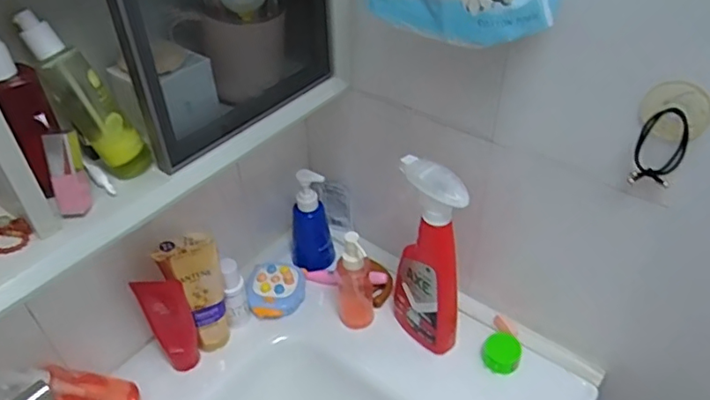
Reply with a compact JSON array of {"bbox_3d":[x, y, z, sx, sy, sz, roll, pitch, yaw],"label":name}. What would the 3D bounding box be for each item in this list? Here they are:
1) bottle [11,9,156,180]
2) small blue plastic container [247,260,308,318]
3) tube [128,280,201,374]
[{"bbox_3d":[-0.231,-0.087,0.480,0.038,0.155,0.035,-7,33,37],"label":"bottle"},{"bbox_3d":[-0.116,0.126,0.818,0.084,0.032,0.095,-7,41,-6],"label":"small blue plastic container"},{"bbox_3d":[-0.229,0.159,0.697,0.052,0.157,0.032,-11,42,-11],"label":"tube"}]

